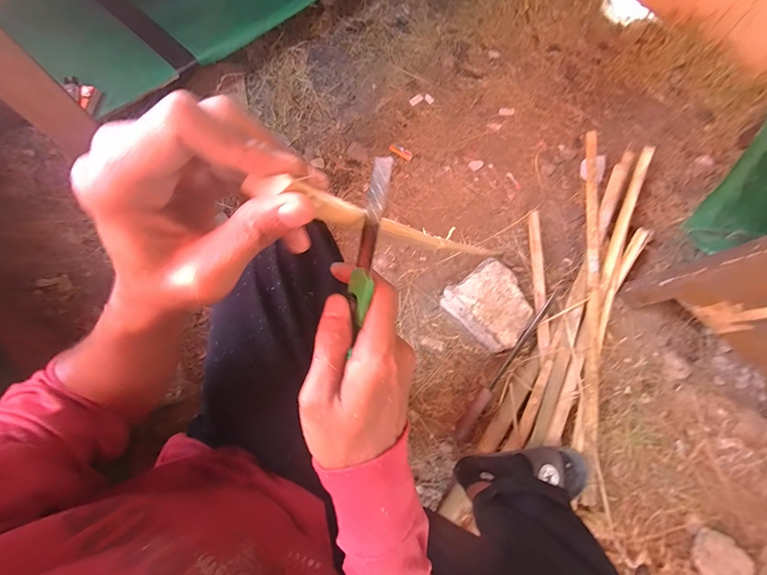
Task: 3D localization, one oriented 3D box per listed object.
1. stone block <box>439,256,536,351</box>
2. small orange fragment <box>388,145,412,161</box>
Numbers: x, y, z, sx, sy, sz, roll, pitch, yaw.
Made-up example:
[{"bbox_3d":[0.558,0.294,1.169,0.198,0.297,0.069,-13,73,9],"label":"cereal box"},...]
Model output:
[{"bbox_3d":[0.265,0.039,0.854,0.203,0.096,0.177,40,73,9],"label":"stone block"},{"bbox_3d":[0.051,-0.399,1.023,0.073,0.018,0.026,29,74,6],"label":"small orange fragment"}]

